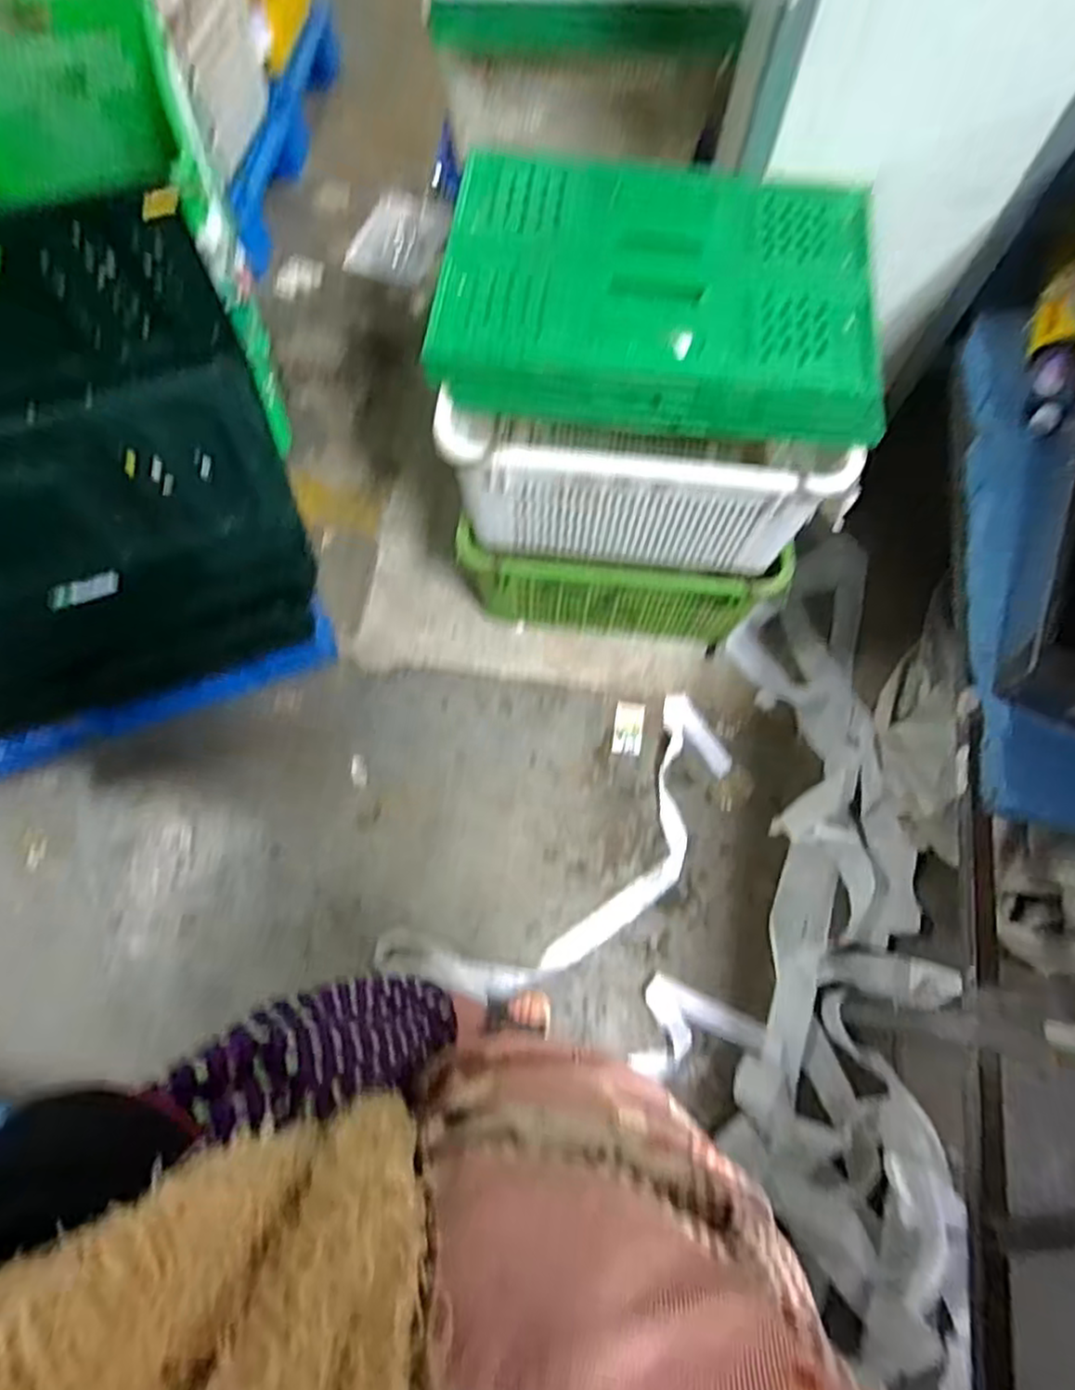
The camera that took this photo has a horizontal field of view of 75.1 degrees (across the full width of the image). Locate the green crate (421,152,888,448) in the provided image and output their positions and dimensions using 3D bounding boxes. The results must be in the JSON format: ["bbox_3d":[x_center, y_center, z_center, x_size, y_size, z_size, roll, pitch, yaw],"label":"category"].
[{"bbox_3d":[0.175,-0.567,0.991,0.594,0.094,0.411,9,69,1],"label":"green crate"}]

